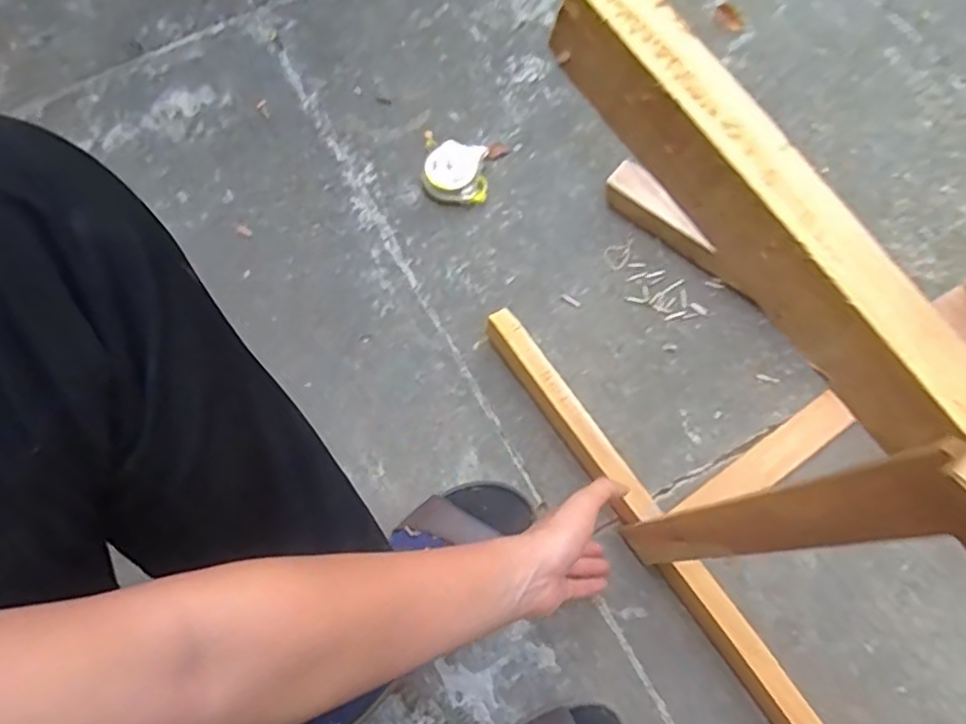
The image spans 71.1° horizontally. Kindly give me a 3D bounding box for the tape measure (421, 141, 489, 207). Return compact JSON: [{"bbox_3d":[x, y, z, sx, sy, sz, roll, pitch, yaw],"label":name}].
[{"bbox_3d":[-0.032,-0.214,0.775,0.073,0.035,0.065,1,69,2],"label":"tape measure"}]

